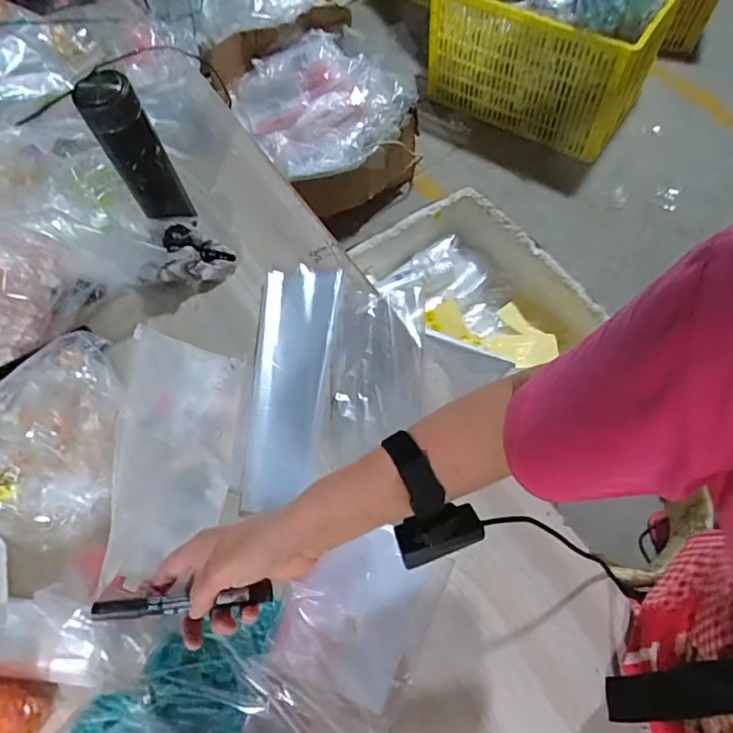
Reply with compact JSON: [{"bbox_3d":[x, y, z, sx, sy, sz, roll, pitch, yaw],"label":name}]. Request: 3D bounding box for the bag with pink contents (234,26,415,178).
[{"bbox_3d":[-0.115,-0.740,1.492,0.392,0.166,0.432,33,70,16],"label":"bag with pink contents"}]

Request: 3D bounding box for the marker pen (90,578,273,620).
[{"bbox_3d":[-0.143,0.186,0.421,0.136,0.010,0.014,0,65,-9],"label":"marker pen"}]

